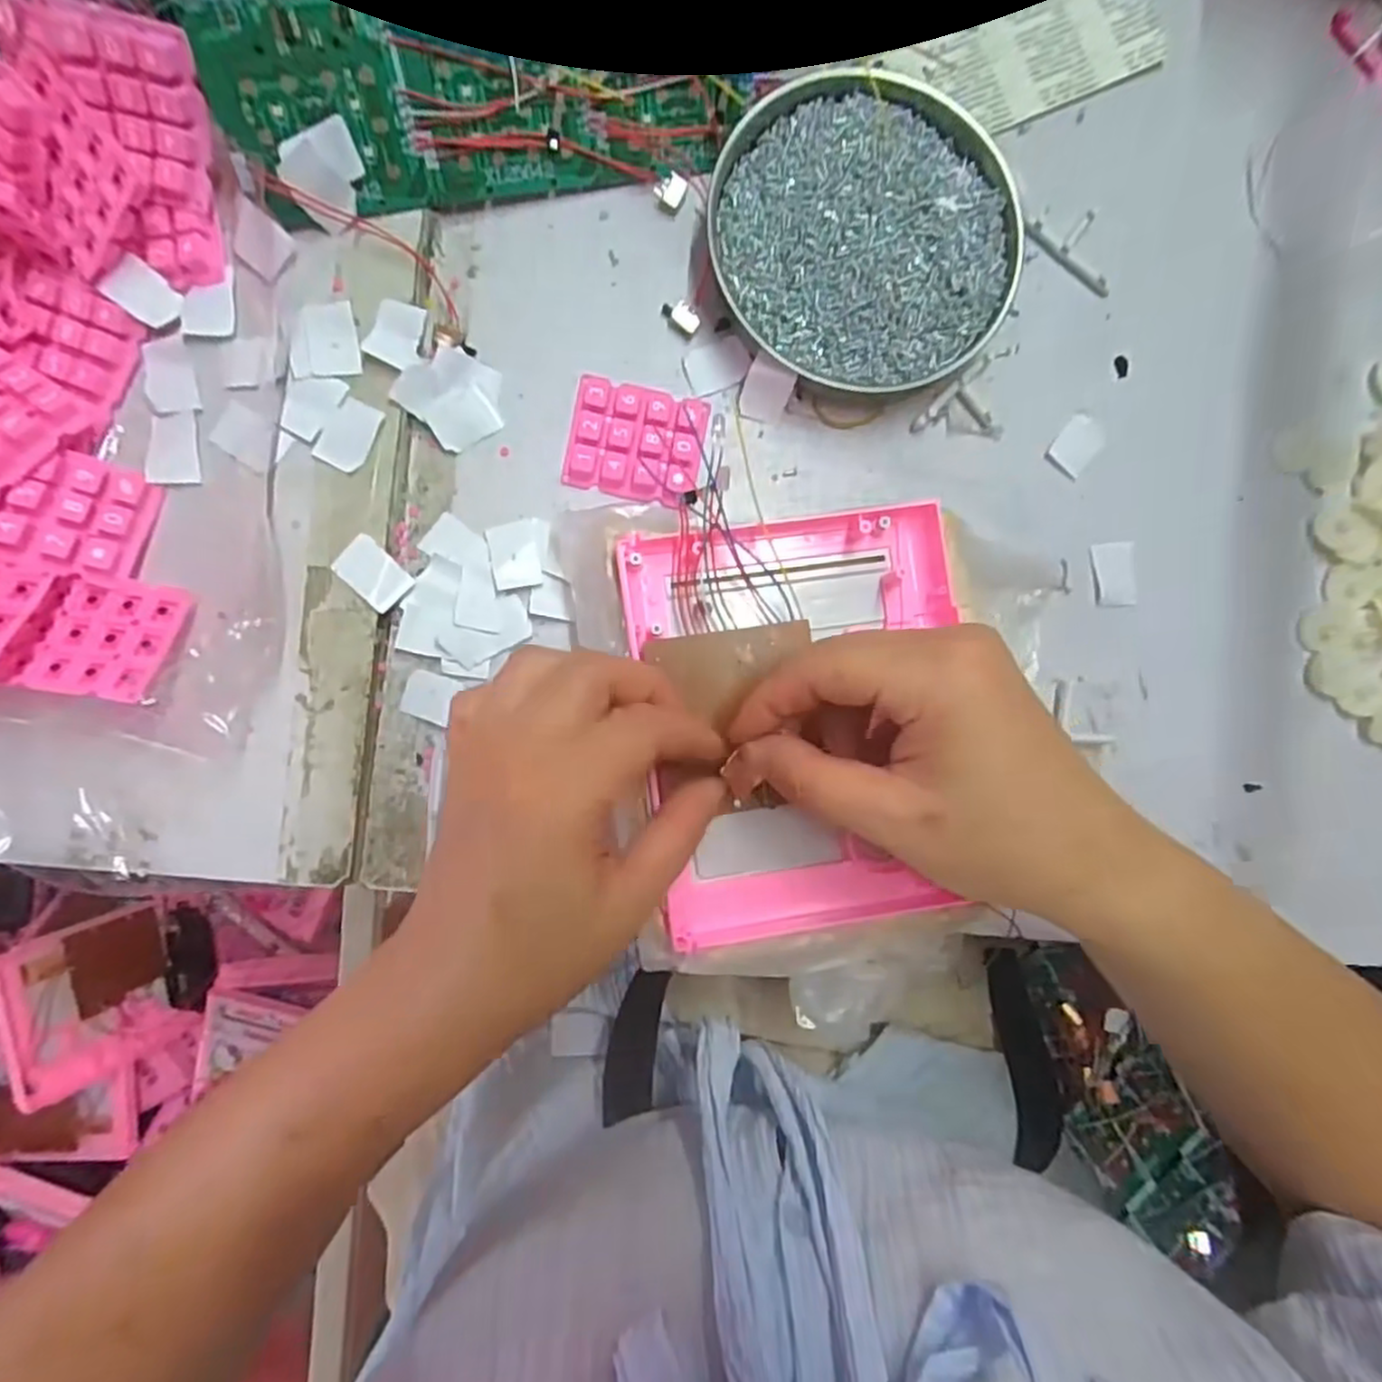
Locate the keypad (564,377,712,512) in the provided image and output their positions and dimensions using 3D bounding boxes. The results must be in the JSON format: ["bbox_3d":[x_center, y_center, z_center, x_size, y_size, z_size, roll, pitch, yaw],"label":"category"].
[{"bbox_3d":[-0.024,-0.111,0.324,0.058,0.011,0.049,12,89,-6],"label":"keypad"}]

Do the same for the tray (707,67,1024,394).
[{"bbox_3d":[0.076,-0.201,0.325,0.132,0.024,0.131,0,90,-6],"label":"tray"}]

